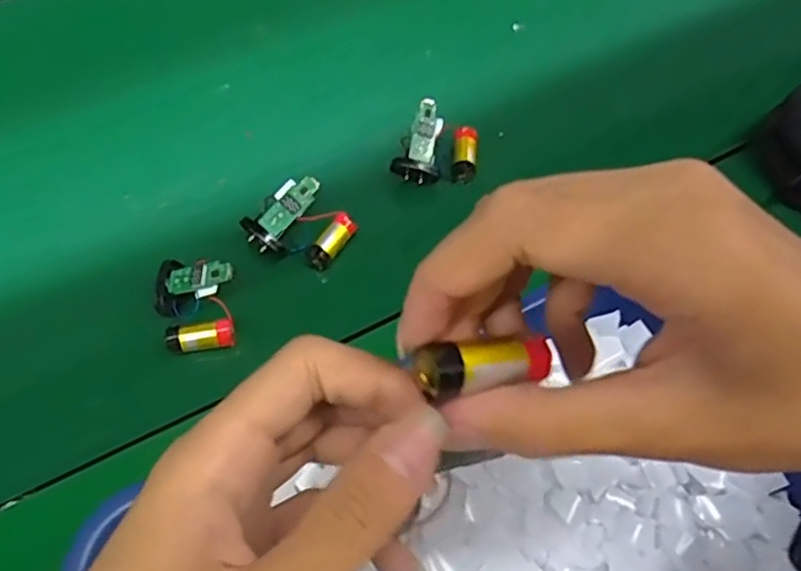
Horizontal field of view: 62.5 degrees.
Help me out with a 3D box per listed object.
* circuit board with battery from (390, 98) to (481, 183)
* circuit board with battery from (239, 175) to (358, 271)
[{"bbox_3d":[0.026,-0.090,0.436,0.049,0.029,0.052,18,64,8],"label":"circuit board with battery"},{"bbox_3d":[-0.061,-0.034,0.412,0.052,0.034,0.051,38,69,17],"label":"circuit board with battery"}]

